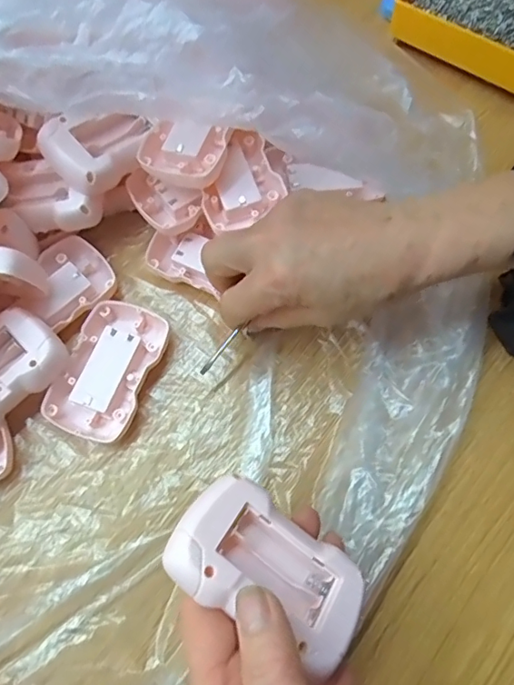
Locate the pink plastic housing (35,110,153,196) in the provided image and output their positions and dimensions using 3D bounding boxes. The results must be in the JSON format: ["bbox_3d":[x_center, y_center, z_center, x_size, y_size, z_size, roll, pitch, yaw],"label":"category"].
[{"bbox_3d":[-0.102,-0.131,0.330,0.047,0.031,0.066,39,73,15],"label":"pink plastic housing"}]

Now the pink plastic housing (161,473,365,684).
[{"bbox_3d":[0.003,0.100,0.220,0.083,0.021,0.050,42,53,6],"label":"pink plastic housing"}]

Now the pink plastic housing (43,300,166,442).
[{"bbox_3d":[-0.094,0.017,0.325,0.051,0.014,0.089,20,69,8],"label":"pink plastic housing"}]

